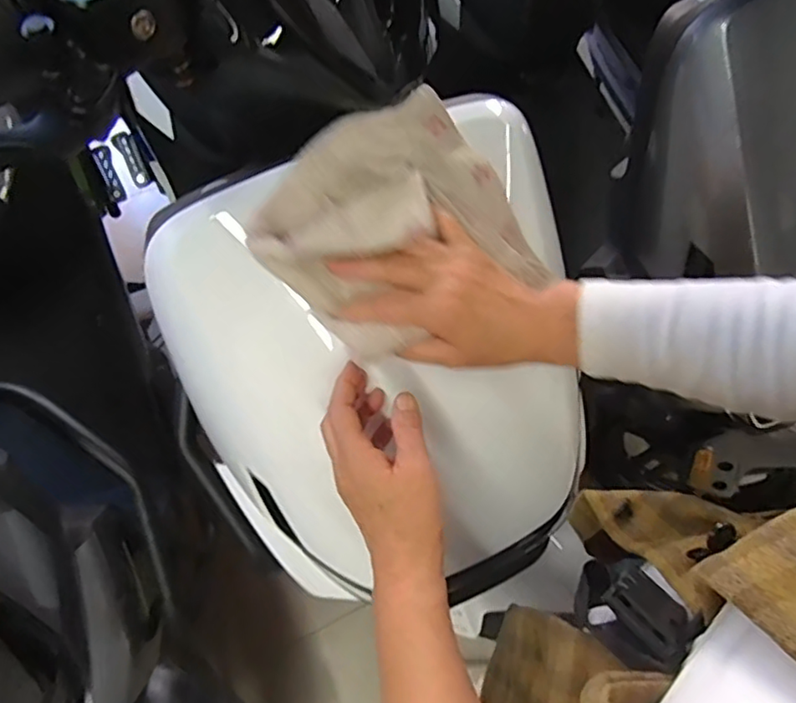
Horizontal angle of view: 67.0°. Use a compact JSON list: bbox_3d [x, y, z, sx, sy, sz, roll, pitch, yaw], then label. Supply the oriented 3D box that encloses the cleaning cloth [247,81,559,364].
[{"bbox_3d":[0.000,-0.089,0.430,0.185,0.091,0.141,-33,70,-12],"label":"cleaning cloth"}]

